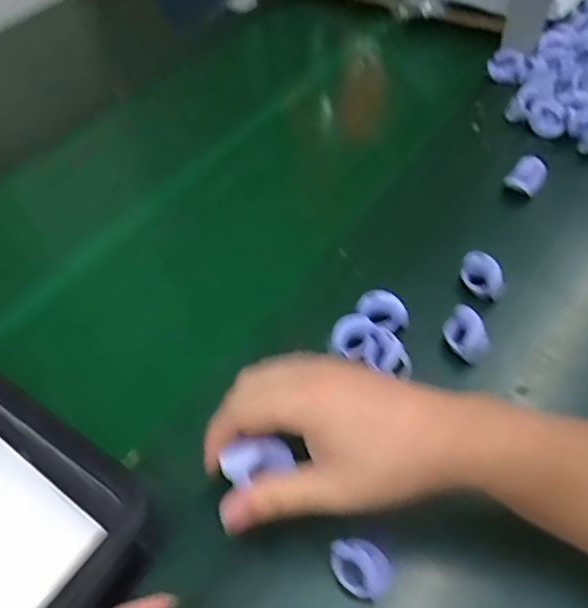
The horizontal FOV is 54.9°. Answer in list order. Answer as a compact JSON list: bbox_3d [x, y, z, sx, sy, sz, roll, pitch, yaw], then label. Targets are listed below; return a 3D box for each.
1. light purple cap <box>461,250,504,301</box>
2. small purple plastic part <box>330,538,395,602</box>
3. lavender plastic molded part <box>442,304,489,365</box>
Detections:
[{"bbox_3d":[0.162,-0.023,0.487,0.038,0.034,0.023,18,55,19],"label":"light purple cap"},{"bbox_3d":[0.043,0.162,0.353,0.039,0.022,0.032,29,59,25],"label":"small purple plastic part"},{"bbox_3d":[0.137,0.024,0.452,0.027,0.027,0.040,-35,56,-22],"label":"lavender plastic molded part"}]

